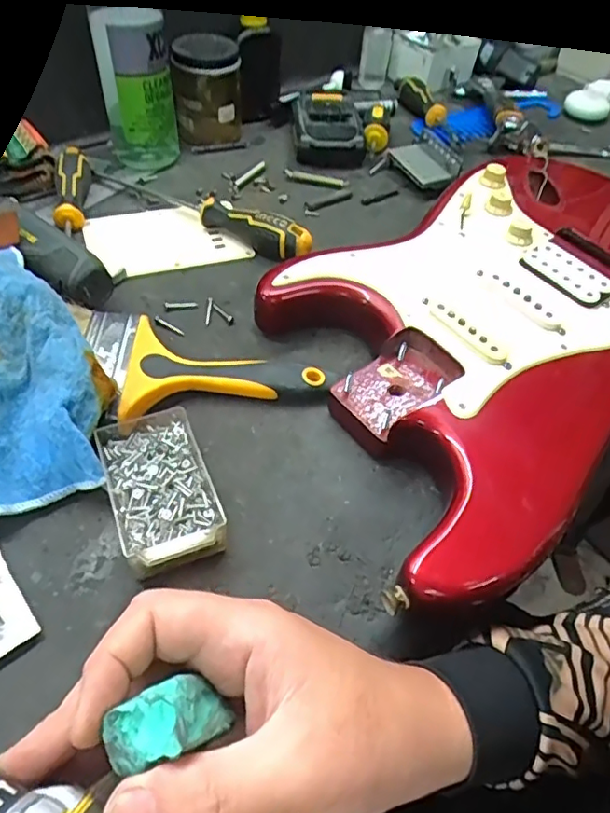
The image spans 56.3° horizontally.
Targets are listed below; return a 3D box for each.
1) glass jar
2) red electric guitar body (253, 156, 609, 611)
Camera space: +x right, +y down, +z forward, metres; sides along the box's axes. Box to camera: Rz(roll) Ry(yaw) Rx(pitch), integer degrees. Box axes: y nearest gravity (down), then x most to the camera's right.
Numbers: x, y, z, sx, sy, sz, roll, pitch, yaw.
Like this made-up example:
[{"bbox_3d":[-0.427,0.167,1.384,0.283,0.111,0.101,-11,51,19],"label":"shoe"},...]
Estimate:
[{"bbox_3d":[-0.107,-0.351,0.625,0.071,0.095,0.071,2,50,-3],"label":"glass jar"},{"bbox_3d":[0.156,-0.060,0.436,0.393,0.057,0.284,-25,57,-23],"label":"red electric guitar body"}]

